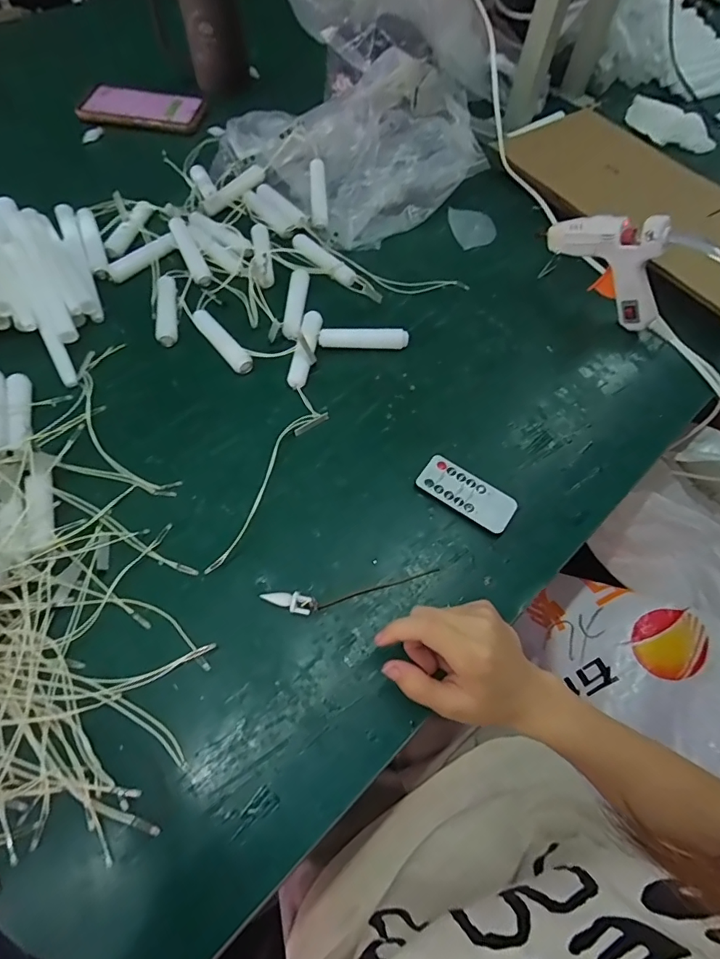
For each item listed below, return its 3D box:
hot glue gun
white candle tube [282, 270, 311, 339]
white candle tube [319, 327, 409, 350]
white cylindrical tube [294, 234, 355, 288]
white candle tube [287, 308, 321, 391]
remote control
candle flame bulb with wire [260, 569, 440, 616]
[{"bbox_3d":[0.257,-0.226,0.495,0.140,0.109,0.024,41,66,17],"label":"hot glue gun"},{"bbox_3d":[-0.067,-0.184,0.500,0.020,0.014,0.090,4,61,-1],"label":"white candle tube"},{"bbox_3d":[0.004,-0.140,0.479,0.088,0.021,0.016,-3,61,-6],"label":"white candle tube"},{"bbox_3d":[-0.042,-0.248,0.539,0.097,0.016,0.021,42,67,18],"label":"white cylindrical tube"},{"bbox_3d":[-0.054,-0.131,0.475,0.019,0.015,0.091,9,61,1],"label":"white candle tube"},{"bbox_3d":[0.092,0.012,0.413,0.084,0.007,0.038,33,64,14],"label":"remote control"},{"bbox_3d":[-0.004,0.088,0.367,0.137,0.009,0.020,-7,62,-7],"label":"candle flame bulb with wire"}]

